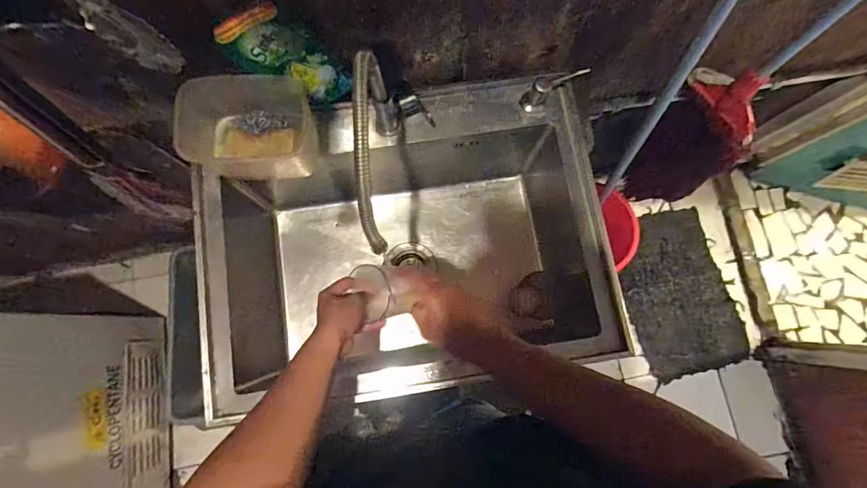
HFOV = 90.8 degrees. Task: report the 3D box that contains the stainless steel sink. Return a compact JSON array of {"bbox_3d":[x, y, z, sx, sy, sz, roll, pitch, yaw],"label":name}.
[{"bbox_3d":[-0.044,0.004,0.740,0.610,0.261,0.438,-10,80,-3],"label":"stainless steel sink"}]

